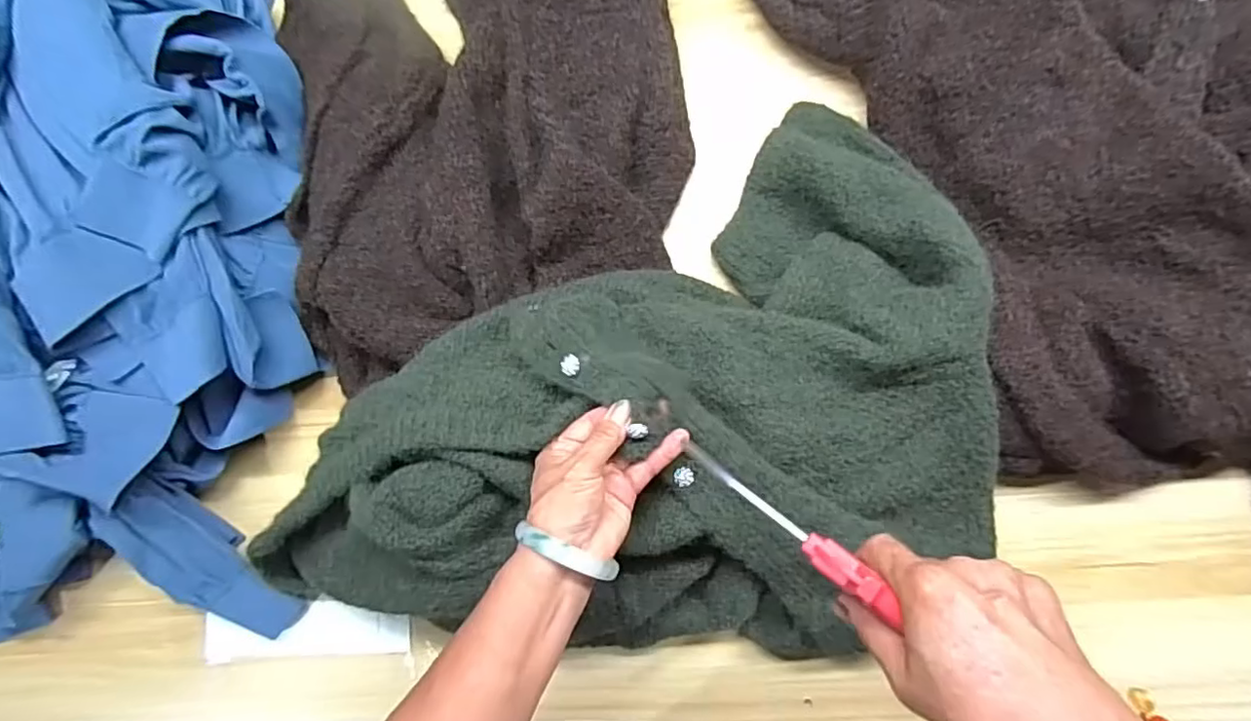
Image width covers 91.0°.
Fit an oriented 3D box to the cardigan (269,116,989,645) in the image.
[{"bbox_3d":[0.029,0.082,0.468,0.575,0.108,0.345,-35,84,0],"label":"cardigan"}]

